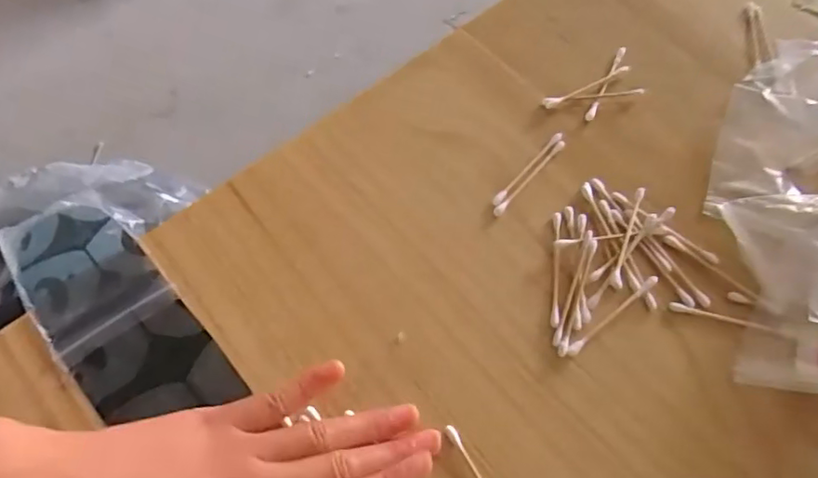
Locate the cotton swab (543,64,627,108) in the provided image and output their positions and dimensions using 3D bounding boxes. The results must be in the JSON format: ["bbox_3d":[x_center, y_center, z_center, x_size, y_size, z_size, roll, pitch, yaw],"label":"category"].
[{"bbox_3d":[0.120,-0.104,0.391,0.070,0.004,0.008,-27,69,-15],"label":"cotton swab"}]

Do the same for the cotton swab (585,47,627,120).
[{"bbox_3d":[0.134,-0.107,0.393,0.006,0.004,0.068,27,66,9],"label":"cotton swab"}]

